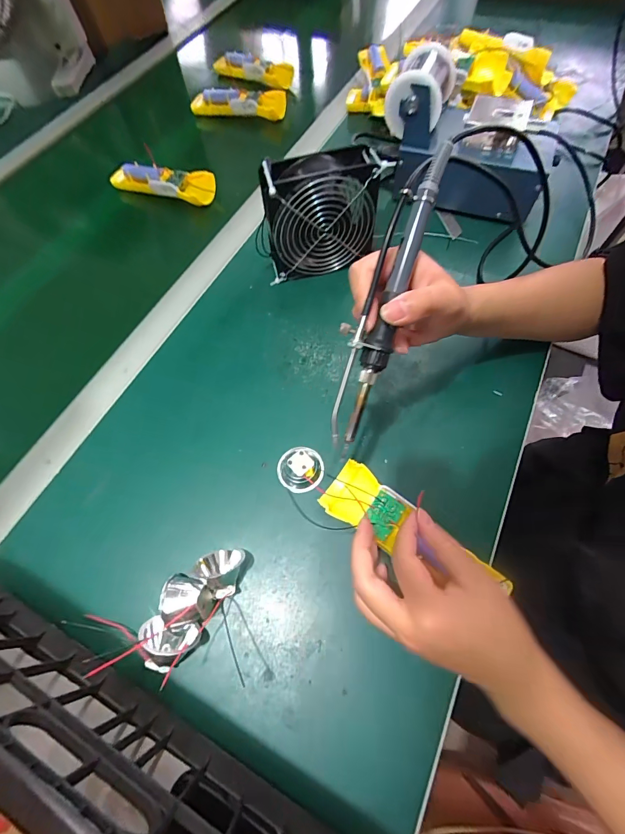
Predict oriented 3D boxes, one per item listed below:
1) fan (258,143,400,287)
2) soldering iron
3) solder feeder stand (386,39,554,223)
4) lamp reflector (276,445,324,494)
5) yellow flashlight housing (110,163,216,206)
[{"bbox_3d":[0.009,-0.228,0.420,0.123,0.128,0.044,-12,64,-3],"label":"fan"},{"bbox_3d":[0.047,-0.079,0.247,0.030,0.021,0.198,19,97,10],"label":"soldering iron"},{"bbox_3d":[0.201,-0.349,0.457,0.199,0.133,0.108,28,68,15],"label":"solder feeder stand"},{"bbox_3d":[-0.011,0.047,0.345,0.043,0.029,0.044,5,64,5],"label":"lamp reflector"},{"bbox_3d":[-0.223,-0.351,0.544,0.170,0.030,0.040,16,66,10],"label":"yellow flashlight housing"}]

